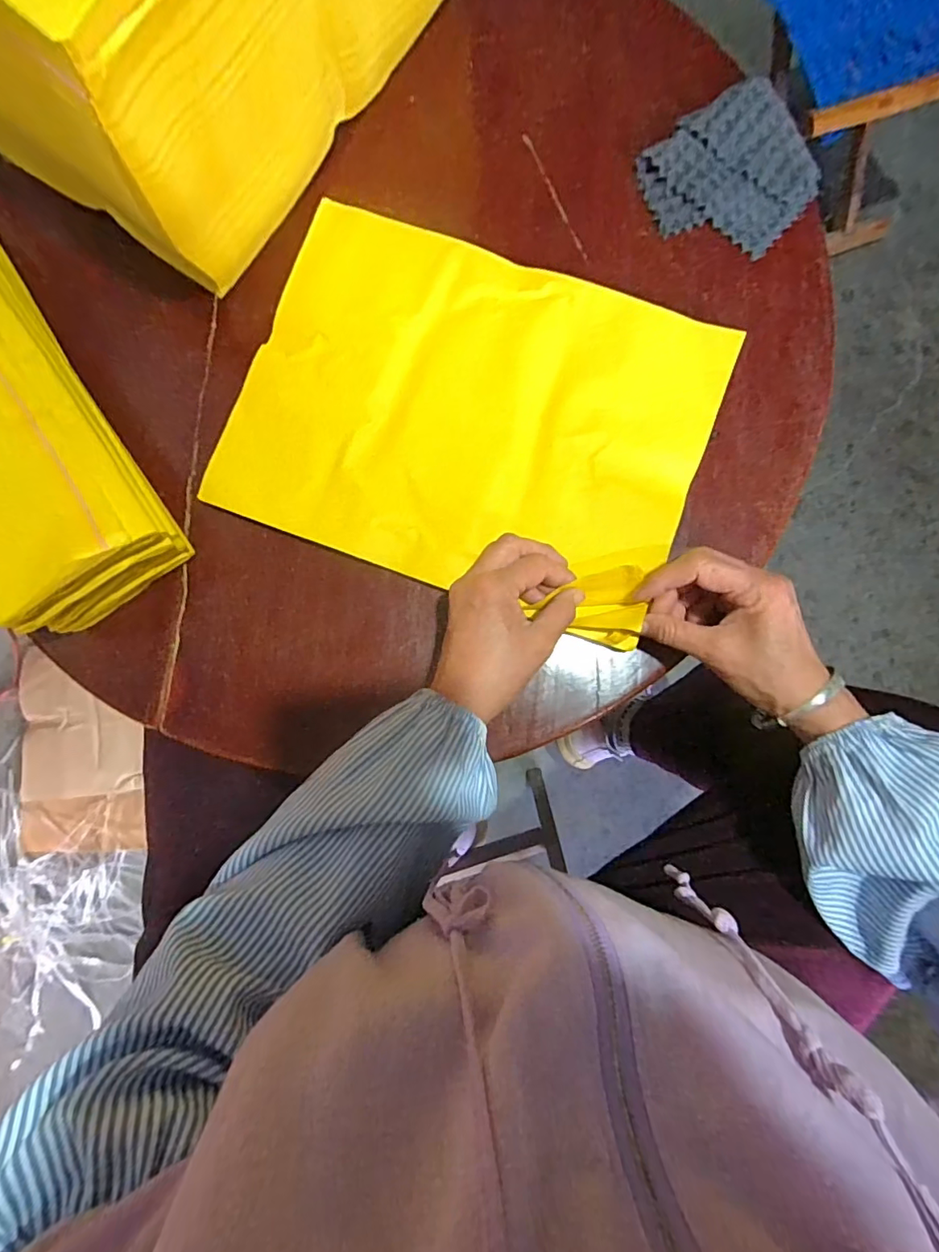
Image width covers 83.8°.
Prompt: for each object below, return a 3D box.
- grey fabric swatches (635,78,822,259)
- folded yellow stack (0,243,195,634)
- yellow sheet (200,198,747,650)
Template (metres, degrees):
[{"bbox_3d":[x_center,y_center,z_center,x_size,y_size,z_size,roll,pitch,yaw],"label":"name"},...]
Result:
[{"bbox_3d":[0.217,-0.366,0.426,0.131,0.013,0.119,-35,87,-3],"label":"grey fabric swatches"},{"bbox_3d":[-0.351,-0.174,0.386,0.117,0.085,0.357,-33,87,-3],"label":"folded yellow stack"},{"bbox_3d":[0.003,-0.164,0.407,0.349,0.022,0.259,21,86,1],"label":"yellow sheet"}]

